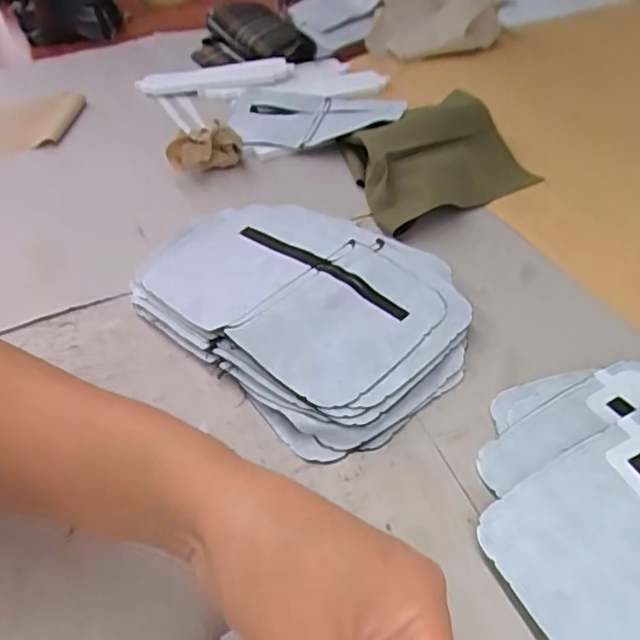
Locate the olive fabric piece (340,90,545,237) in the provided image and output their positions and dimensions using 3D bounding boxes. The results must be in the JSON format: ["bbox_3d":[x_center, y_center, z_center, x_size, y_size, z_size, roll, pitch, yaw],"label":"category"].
[{"bbox_3d":[0.109,-0.148,0.551,0.158,0.044,0.148,-14,43,-11],"label":"olive fabric piece"}]

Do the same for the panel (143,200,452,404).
[{"bbox_3d":[-0.025,-0.028,0.433,0.216,0.029,0.140,31,53,32],"label":"panel"}]

